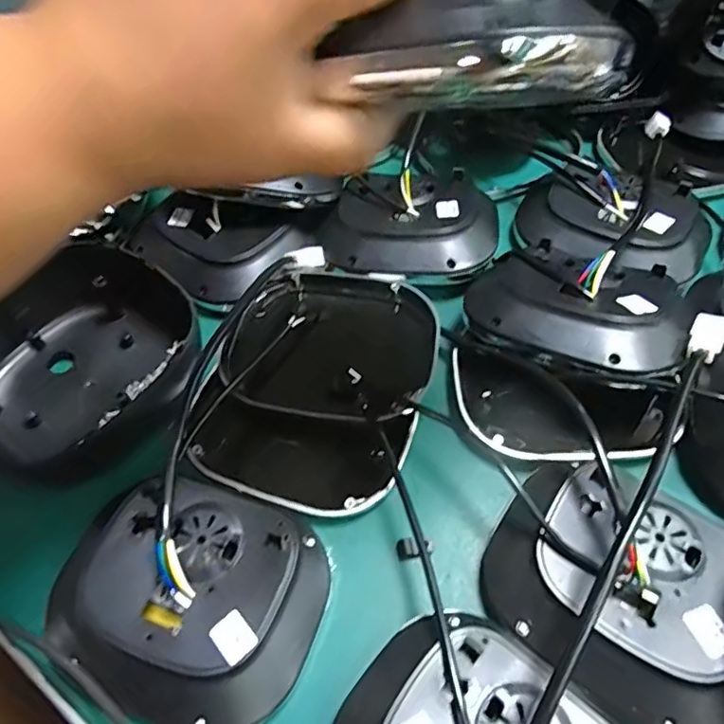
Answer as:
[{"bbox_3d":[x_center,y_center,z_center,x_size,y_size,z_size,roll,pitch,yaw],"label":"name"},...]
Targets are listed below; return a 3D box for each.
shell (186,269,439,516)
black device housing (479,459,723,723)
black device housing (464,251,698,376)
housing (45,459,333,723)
[{"bbox_3d":[-0.028,0.010,0.384,0.136,0.032,0.170,16,57,14],"label":"shell"},{"bbox_3d":[0.134,0.116,0.298,0.130,0.032,0.108,29,61,22],"label":"black device housing"},{"bbox_3d":[0.137,-0.036,0.371,0.132,0.033,0.089,22,58,18],"label":"black device housing"},{"bbox_3d":[-0.090,0.120,0.302,0.133,0.050,0.112,22,58,18],"label":"housing"}]

